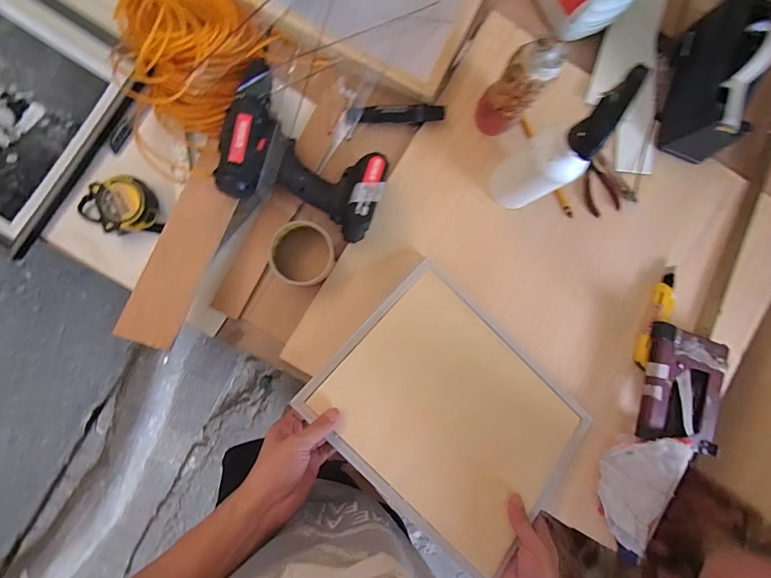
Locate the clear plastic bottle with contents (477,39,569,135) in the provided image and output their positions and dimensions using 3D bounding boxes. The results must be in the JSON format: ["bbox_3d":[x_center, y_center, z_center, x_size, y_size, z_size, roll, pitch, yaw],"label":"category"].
[{"bbox_3d":[0.162,-0.246,0.511,0.059,0.166,0.054,0,88,-5],"label":"clear plastic bottle with contents"}]

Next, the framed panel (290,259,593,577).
[{"bbox_3d":[0.091,0.160,0.526,0.325,0.026,0.254,44,72,-2],"label":"framed panel"}]

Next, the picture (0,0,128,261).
[{"bbox_3d":[-0.504,-0.243,0.529,0.261,0.036,0.309,32,86,-4],"label":"picture"}]

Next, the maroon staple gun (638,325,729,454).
[{"bbox_3d":[0.422,0.146,0.581,0.125,0.041,0.173,14,87,-5],"label":"maroon staple gun"}]

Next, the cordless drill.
[{"bbox_3d":[-0.100,-0.177,0.527,0.212,0.077,0.170,19,86,-3],"label":"cordless drill"}]

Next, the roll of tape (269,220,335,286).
[{"bbox_3d":[-0.111,-0.046,0.542,0.085,0.040,0.083,0,88,-5],"label":"roll of tape"}]

